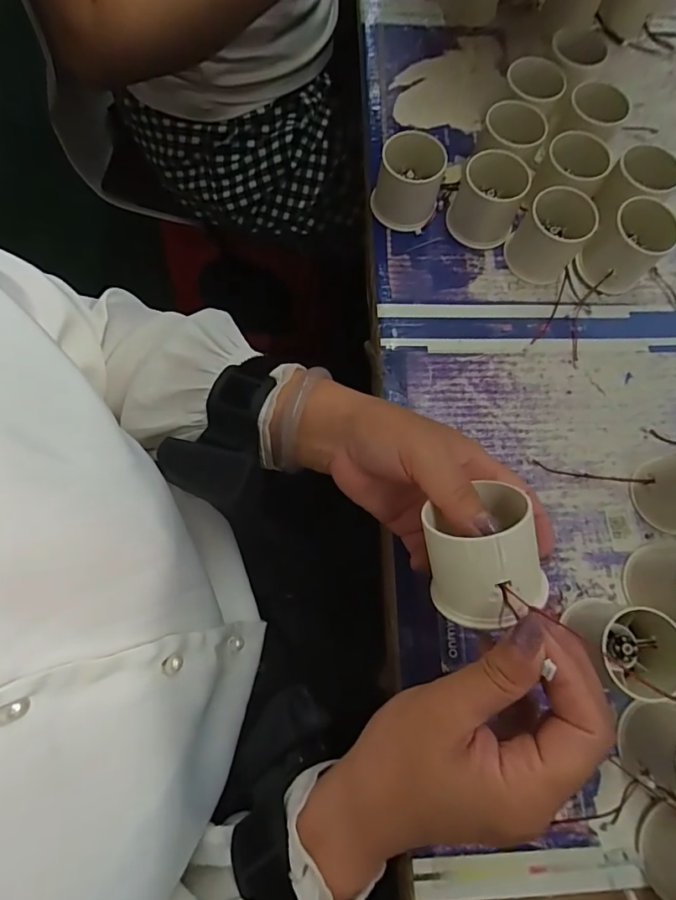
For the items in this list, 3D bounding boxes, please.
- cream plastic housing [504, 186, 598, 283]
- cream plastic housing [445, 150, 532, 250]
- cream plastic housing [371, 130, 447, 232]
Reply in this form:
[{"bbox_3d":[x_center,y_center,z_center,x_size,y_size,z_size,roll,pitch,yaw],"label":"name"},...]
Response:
[{"bbox_3d":[0.169,-0.172,0.382,0.051,0.049,0.048,1,73,-2],"label":"cream plastic housing"},{"bbox_3d":[0.123,-0.204,0.390,0.055,0.050,0.048,21,73,4],"label":"cream plastic housing"},{"bbox_3d":[0.057,-0.217,0.390,0.054,0.055,0.050,11,73,1],"label":"cream plastic housing"}]

